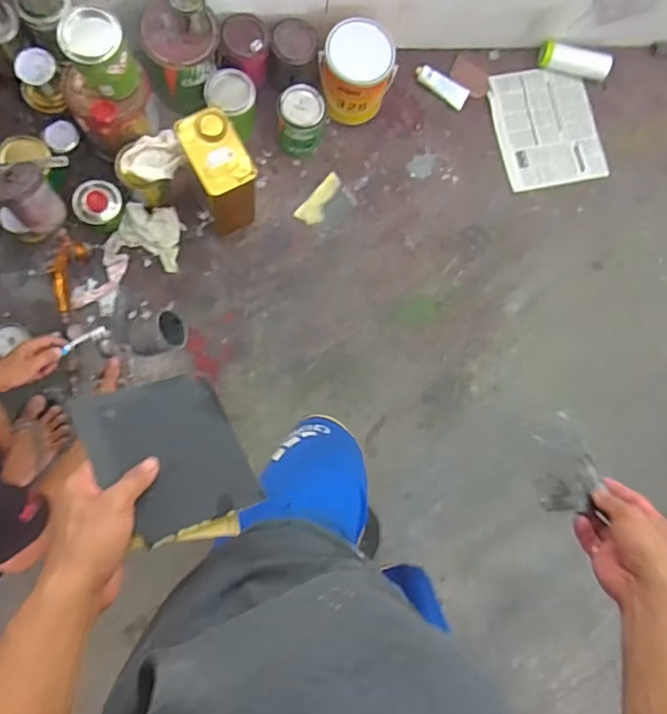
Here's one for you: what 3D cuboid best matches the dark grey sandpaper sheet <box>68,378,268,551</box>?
[{"bbox_3d":[-0.151,0.087,0.526,0.127,0.011,0.146,-15,66,-33],"label":"dark grey sandpaper sheet"}]

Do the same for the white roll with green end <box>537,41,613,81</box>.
[{"bbox_3d":[0.616,-0.758,1.465,0.188,0.046,0.068,18,82,7],"label":"white roll with green end"}]

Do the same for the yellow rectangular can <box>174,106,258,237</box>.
[{"bbox_3d":[-0.241,-0.389,1.221,0.125,0.234,0.178,-26,89,-10],"label":"yellow rectangular can"}]

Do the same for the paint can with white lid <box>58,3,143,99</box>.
[{"bbox_3d":[-0.436,-0.569,1.077,0.116,0.119,0.120,1,83,-6],"label":"paint can with white lid"}]

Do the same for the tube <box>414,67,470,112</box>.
[{"bbox_3d":[0.272,-0.683,1.438,0.145,0.022,0.058,32,81,-4],"label":"tube"}]

